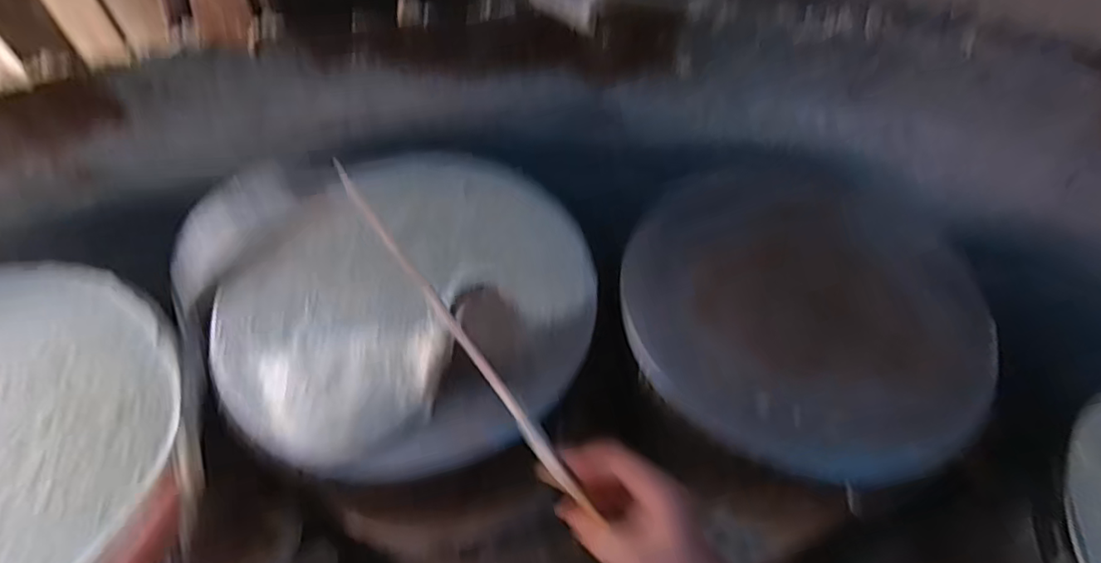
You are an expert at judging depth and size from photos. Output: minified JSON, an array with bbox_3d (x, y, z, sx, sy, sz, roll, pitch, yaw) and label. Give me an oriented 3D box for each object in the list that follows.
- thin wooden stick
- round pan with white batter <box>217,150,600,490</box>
[{"bbox_3d":[-0.075,0.033,0.453,0.011,0.016,0.315,-33,75,-23],"label":"thin wooden stick"},{"bbox_3d":[-0.140,0.003,0.596,0.358,0.041,0.363,2,56,-3],"label":"round pan with white batter"}]

